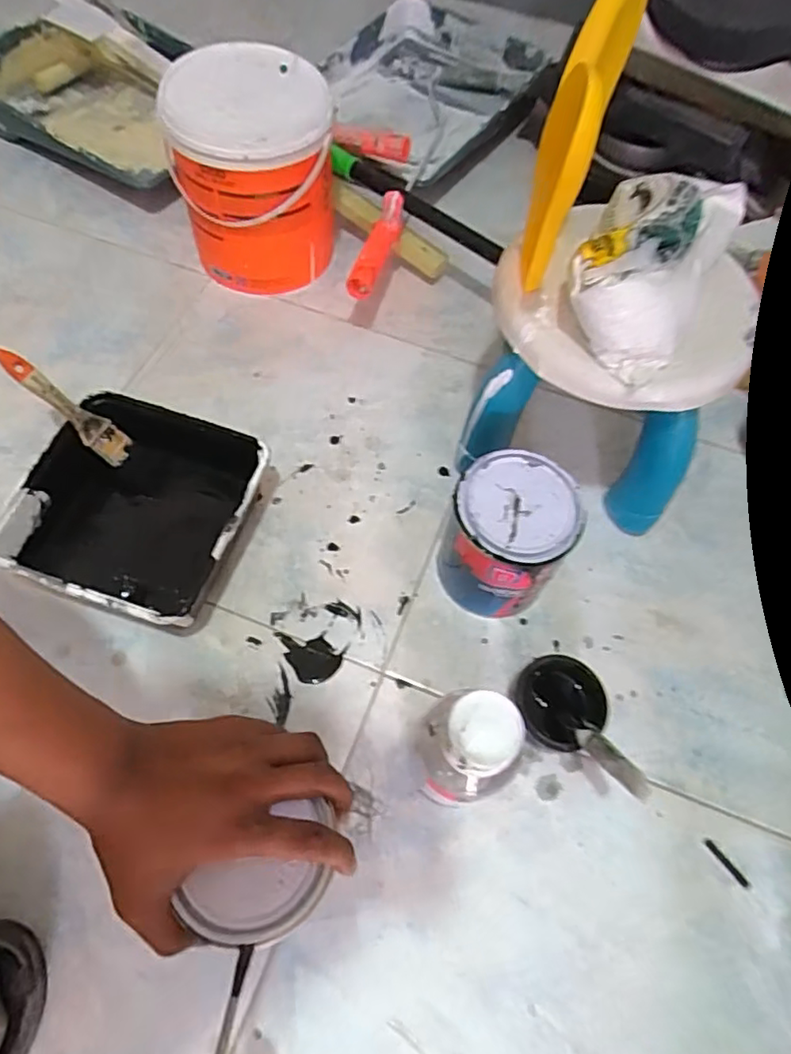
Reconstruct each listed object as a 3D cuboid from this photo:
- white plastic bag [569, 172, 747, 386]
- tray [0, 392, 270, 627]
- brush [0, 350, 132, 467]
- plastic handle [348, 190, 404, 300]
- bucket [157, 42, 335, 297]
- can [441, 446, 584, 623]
[{"bbox_3d":[0.196,-0.205,0.482,0.101,0.083,0.150,26,64,10],"label":"white plastic bag"},{"bbox_3d":[-0.246,-0.012,0.595,0.203,0.074,0.199,16,63,5],"label":"tray"},{"bbox_3d":[-0.315,-0.114,0.589,0.138,0.016,0.030,45,62,-27],"label":"brush"},{"bbox_3d":[-0.018,-0.334,0.733,0.031,0.037,0.158,16,63,5],"label":"plastic handle"},{"bbox_3d":[-0.165,-0.413,0.734,0.175,0.200,0.176,-9,64,-8],"label":"bucket"},{"bbox_3d":[0.100,0.013,0.566,0.103,0.133,0.103,1,63,-2],"label":"can"}]

